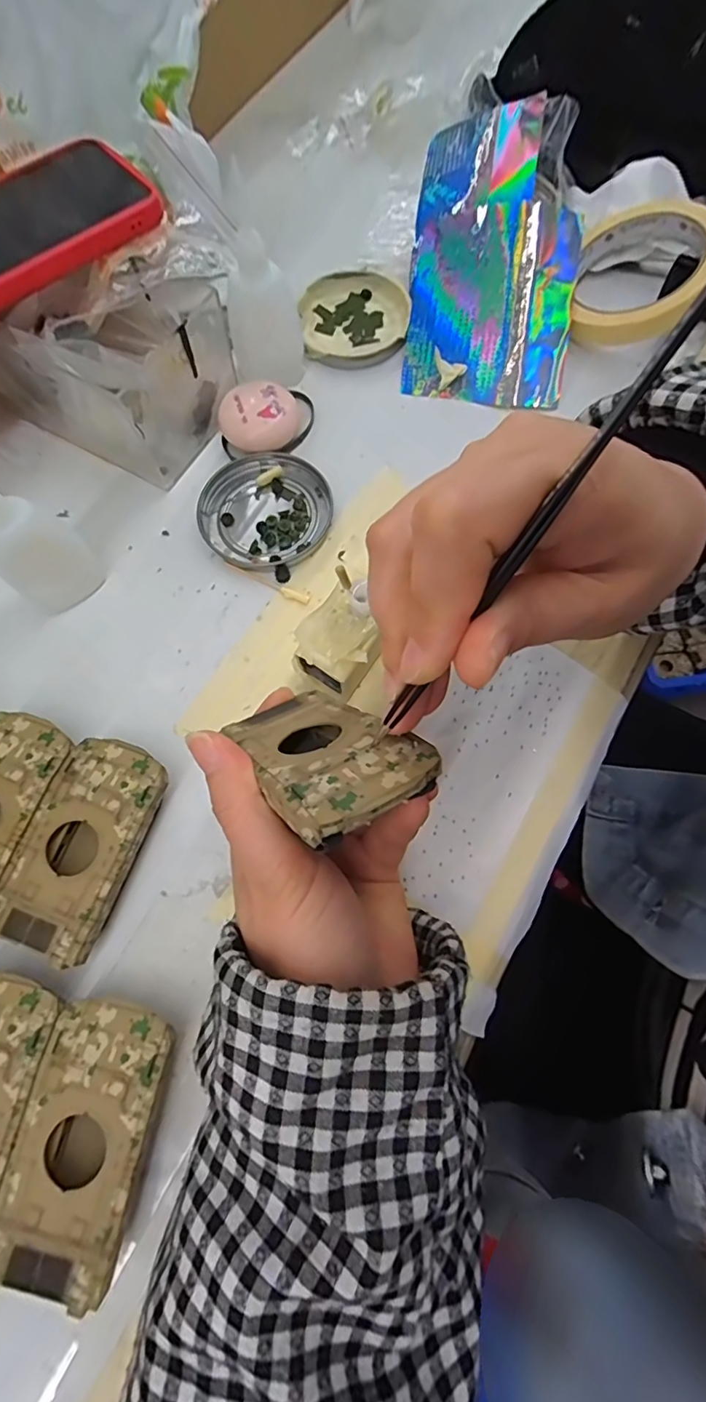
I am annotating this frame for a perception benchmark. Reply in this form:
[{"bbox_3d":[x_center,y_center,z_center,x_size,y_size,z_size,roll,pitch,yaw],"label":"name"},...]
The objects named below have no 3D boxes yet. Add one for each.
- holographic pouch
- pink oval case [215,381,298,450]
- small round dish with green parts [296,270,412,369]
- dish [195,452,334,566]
[{"bbox_3d":[0.092,-0.292,0.343,0.106,0.023,0.188,7,91,10],"label":"holographic pouch"},{"bbox_3d":[-0.059,-0.176,0.329,0.048,0.022,0.037,1,72,2],"label":"pink oval case"},{"bbox_3d":[0.001,-0.267,0.364,0.074,0.009,0.081,0,72,1],"label":"small round dish with green parts"},{"bbox_3d":[-0.053,-0.117,0.319,0.078,0.008,0.072,0,72,1],"label":"dish"}]

